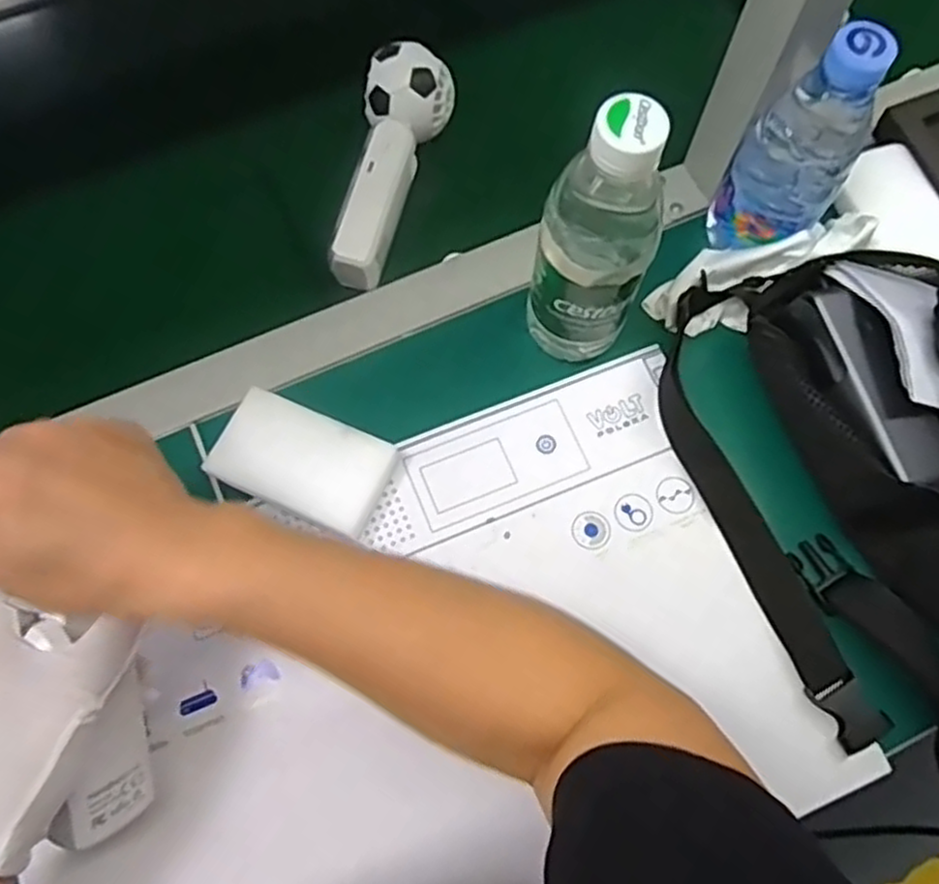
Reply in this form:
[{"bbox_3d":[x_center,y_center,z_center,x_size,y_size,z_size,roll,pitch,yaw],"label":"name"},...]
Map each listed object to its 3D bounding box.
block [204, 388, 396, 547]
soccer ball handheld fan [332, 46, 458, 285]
[{"bbox_3d":[-0.099,0.013,0.442,0.099,0.024,0.062,23,72,7],"label":"block"},{"bbox_3d":[-0.050,-0.182,0.494,0.056,0.063,0.157,8,71,2],"label":"soccer ball handheld fan"}]

